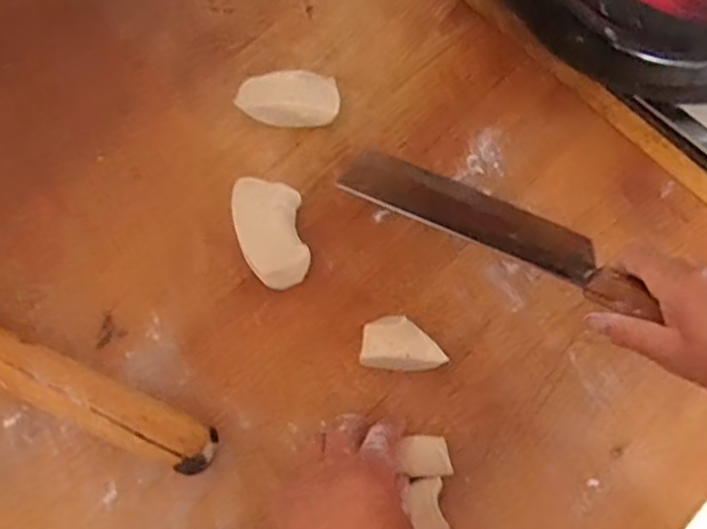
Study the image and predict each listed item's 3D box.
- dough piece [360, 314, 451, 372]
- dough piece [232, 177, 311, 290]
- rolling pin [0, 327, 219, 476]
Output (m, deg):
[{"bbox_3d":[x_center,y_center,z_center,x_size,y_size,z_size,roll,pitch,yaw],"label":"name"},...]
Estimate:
[{"bbox_3d":[0.037,0.061,0.483,0.061,0.025,0.039,6,73,1],"label":"dough piece"},{"bbox_3d":[-0.063,-0.025,0.498,0.053,0.039,0.086,-9,73,-4],"label":"dough piece"},{"bbox_3d":[-0.317,0.040,0.476,0.482,0.040,0.048,23,74,6],"label":"rolling pin"}]

